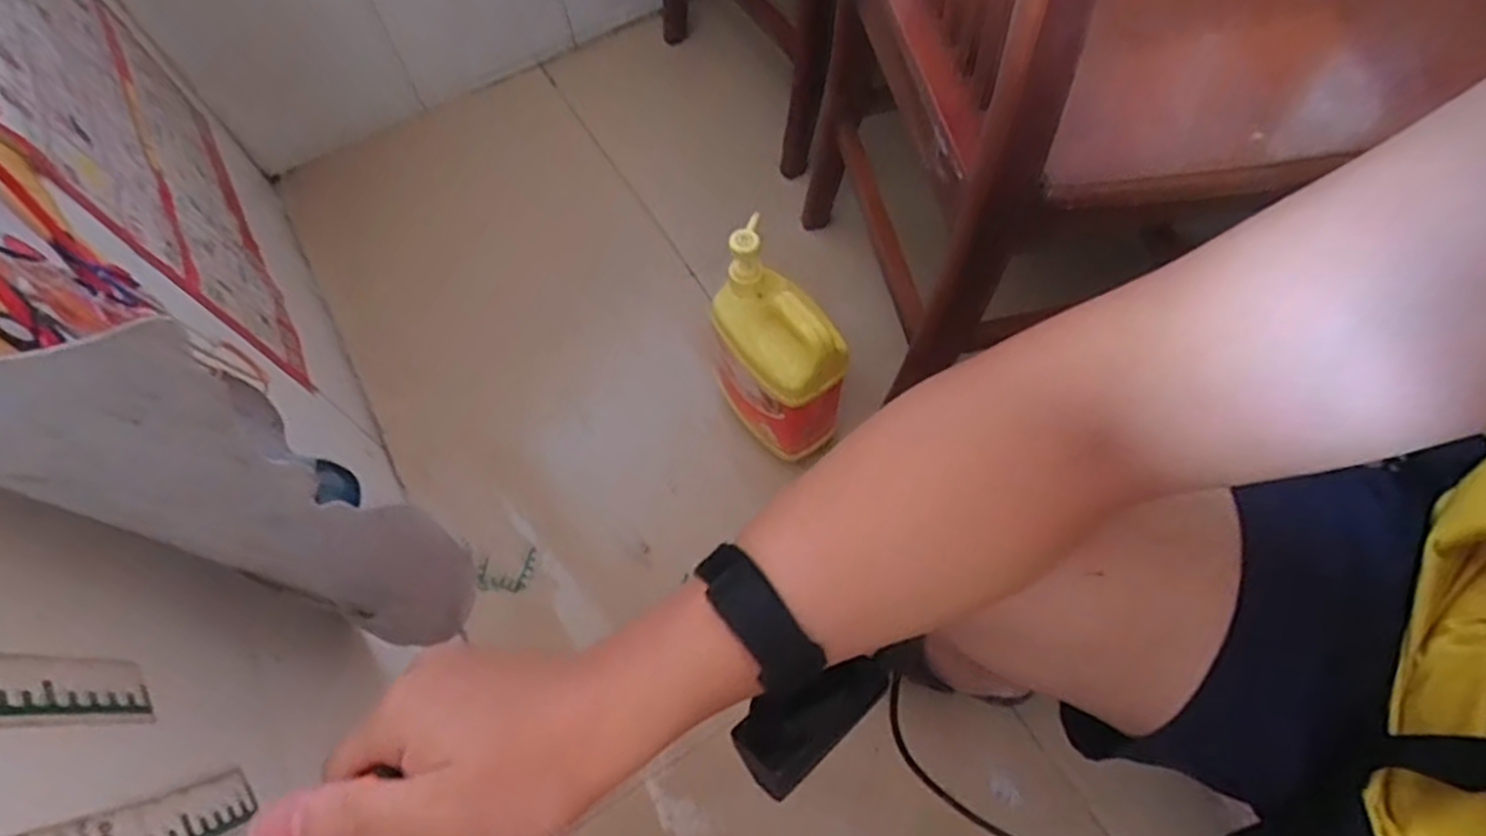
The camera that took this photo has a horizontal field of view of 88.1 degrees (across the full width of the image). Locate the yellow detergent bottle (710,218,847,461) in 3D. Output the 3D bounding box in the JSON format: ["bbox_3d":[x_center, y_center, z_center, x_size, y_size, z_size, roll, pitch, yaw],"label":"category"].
[{"bbox_3d":[0.037,-0.059,0.789,0.084,0.252,0.141,-40,69,-15],"label":"yellow detergent bottle"}]

